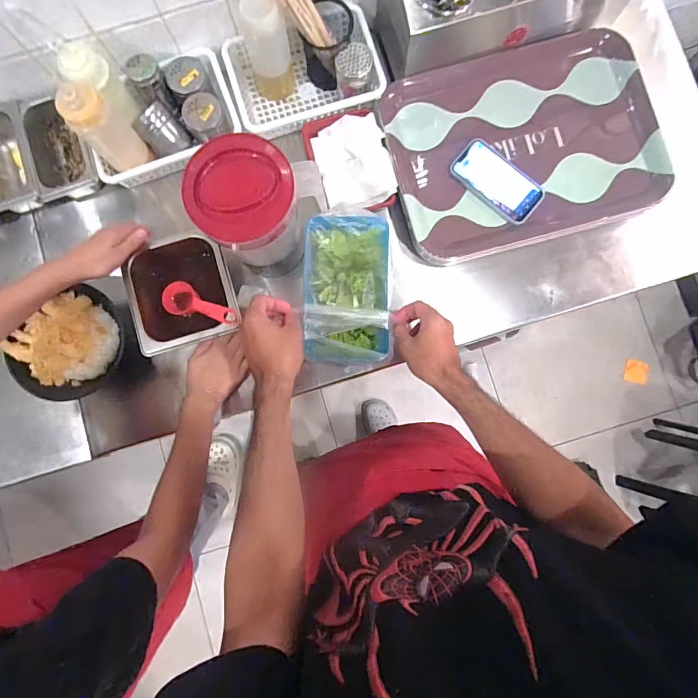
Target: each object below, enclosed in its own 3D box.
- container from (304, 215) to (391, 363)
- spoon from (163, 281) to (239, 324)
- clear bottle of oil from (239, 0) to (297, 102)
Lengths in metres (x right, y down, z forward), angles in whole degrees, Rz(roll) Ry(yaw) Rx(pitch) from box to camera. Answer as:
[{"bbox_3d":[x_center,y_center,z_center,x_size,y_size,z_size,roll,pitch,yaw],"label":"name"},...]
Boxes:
[{"bbox_3d":[-0.002,-0.087,0.631,0.124,0.085,0.210,-1,84,1],"label":"container"},{"bbox_3d":[-0.239,-0.071,0.657,0.137,0.023,0.052,17,84,20],"label":"spoon"},{"bbox_3d":[-0.130,-0.482,0.655,0.070,0.181,0.057,-9,84,0],"label":"clear bottle of oil"}]

